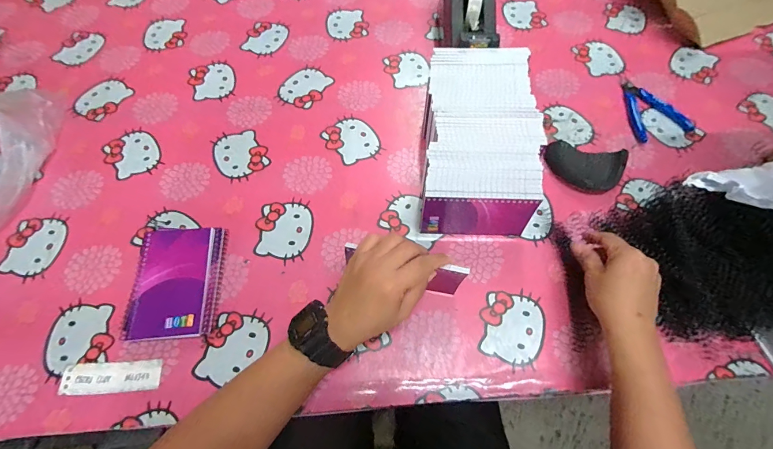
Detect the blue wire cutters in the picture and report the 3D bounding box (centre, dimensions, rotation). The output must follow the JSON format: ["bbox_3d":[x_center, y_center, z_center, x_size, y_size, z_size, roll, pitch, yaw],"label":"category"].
[{"bbox_3d":[0.402,-0.183,0.549,0.094,0.011,0.120,-14,66,-7],"label":"blue wire cutters"}]

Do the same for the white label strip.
[{"bbox_3d":[-0.304,0.169,0.392,0.105,0.004,0.031,-3,65,-1],"label":"white label strip"}]

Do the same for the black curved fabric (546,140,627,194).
[{"bbox_3d":[0.272,-0.079,0.488,0.098,0.026,0.061,16,66,7],"label":"black curved fabric"}]

